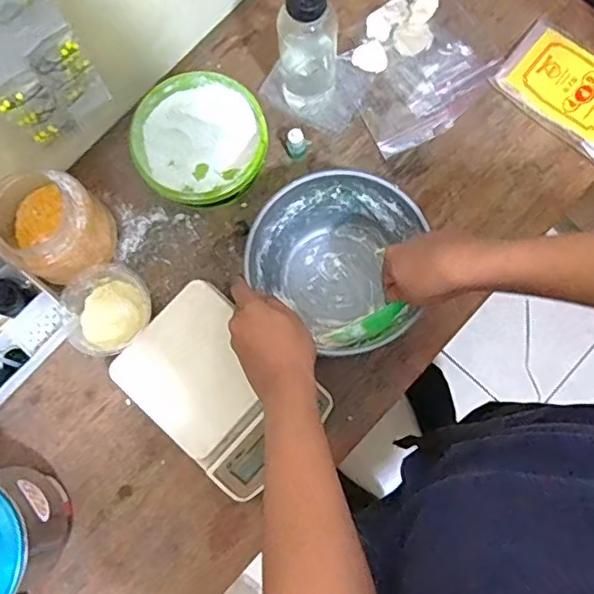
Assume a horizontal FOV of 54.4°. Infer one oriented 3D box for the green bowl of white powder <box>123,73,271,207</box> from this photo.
[{"bbox_3d":[-0.116,-0.181,0.705,0.156,0.070,0.154,0,80,1],"label":"green bowl of white powder"}]

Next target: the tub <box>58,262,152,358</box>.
[{"bbox_3d":[-0.218,0.016,0.671,0.095,0.050,0.100,0,80,1],"label":"tub"}]

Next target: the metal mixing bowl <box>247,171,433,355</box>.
[{"bbox_3d":[0.051,-0.038,0.653,0.184,0.113,0.163,41,79,8],"label":"metal mixing bowl"}]

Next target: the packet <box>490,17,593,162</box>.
[{"bbox_3d":[0.357,-0.257,0.721,0.196,0.023,0.121,41,83,8],"label":"packet"}]

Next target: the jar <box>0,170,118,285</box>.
[{"bbox_3d":[-0.275,-0.080,0.658,0.108,0.111,0.109,-42,82,-6],"label":"jar"}]

